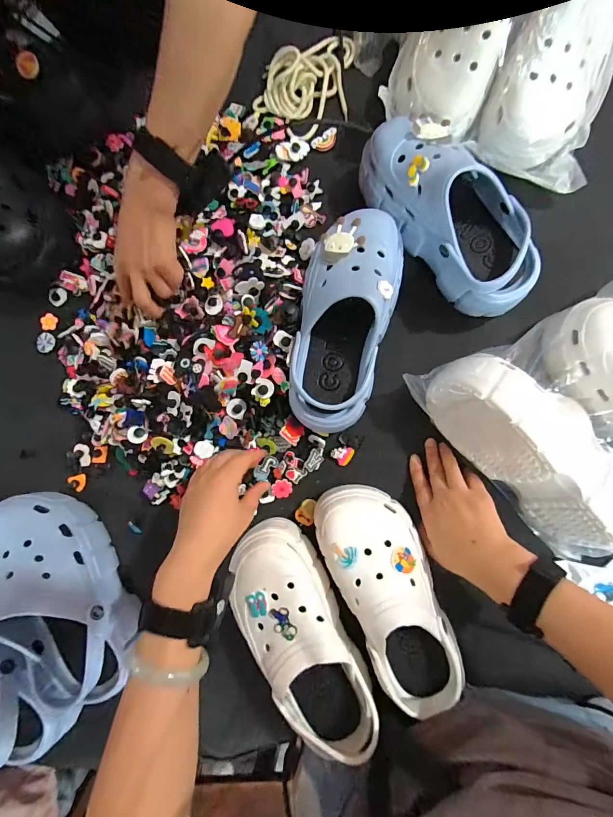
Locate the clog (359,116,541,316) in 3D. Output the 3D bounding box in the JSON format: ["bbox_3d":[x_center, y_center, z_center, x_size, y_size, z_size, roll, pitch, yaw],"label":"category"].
[{"bbox_3d":[0.174,-0.231,0.427,0.109,0.107,0.258,-37,85,0],"label":"clog"}]

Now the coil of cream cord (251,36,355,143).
[{"bbox_3d":[0.009,-0.442,0.487,0.148,0.029,0.109,-32,85,1],"label":"coil of cream cord"}]

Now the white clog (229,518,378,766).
[{"bbox_3d":[-0.007,0.254,0.416,0.105,0.098,0.249,-31,85,1],"label":"white clog"}]

